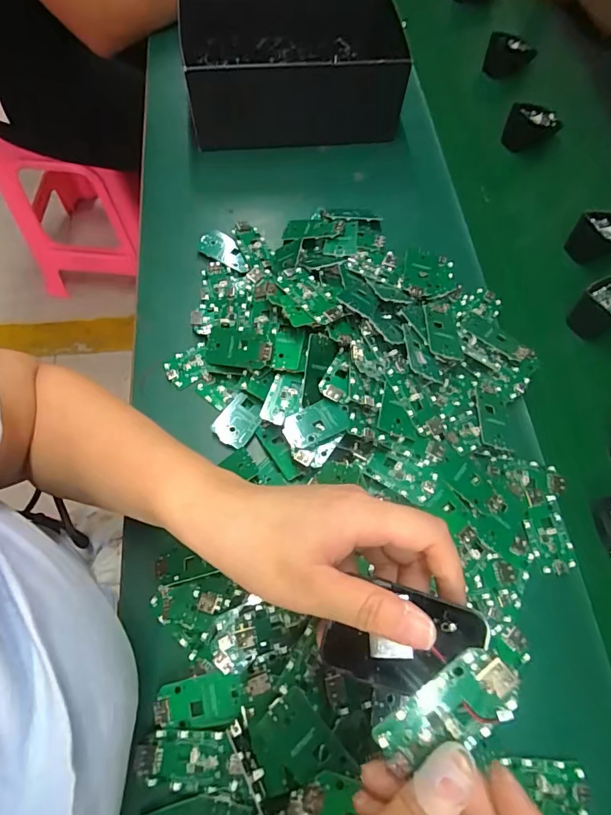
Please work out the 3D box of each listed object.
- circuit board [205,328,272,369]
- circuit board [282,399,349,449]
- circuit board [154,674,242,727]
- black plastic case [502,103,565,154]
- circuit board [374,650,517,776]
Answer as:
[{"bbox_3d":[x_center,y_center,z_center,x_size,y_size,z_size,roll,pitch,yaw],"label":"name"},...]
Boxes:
[{"bbox_3d":[-0.057,-0.052,0.376,0.062,0.008,0.035,6,79,21],"label":"circuit board"},{"bbox_3d":[0.009,0.012,0.346,0.052,0.007,0.030,-22,70,-11],"label":"circuit board"},{"bbox_3d":[-0.070,0.193,0.290,0.056,0.010,0.028,-8,67,-6],"label":"circuit board"},{"bbox_3d":[0.282,-0.348,0.557,0.062,0.040,0.043,24,68,8],"label":"black plastic case"},{"bbox_3d":[0.059,0.129,0.186,0.062,0.007,0.029,-36,72,3],"label":"circuit board"}]

